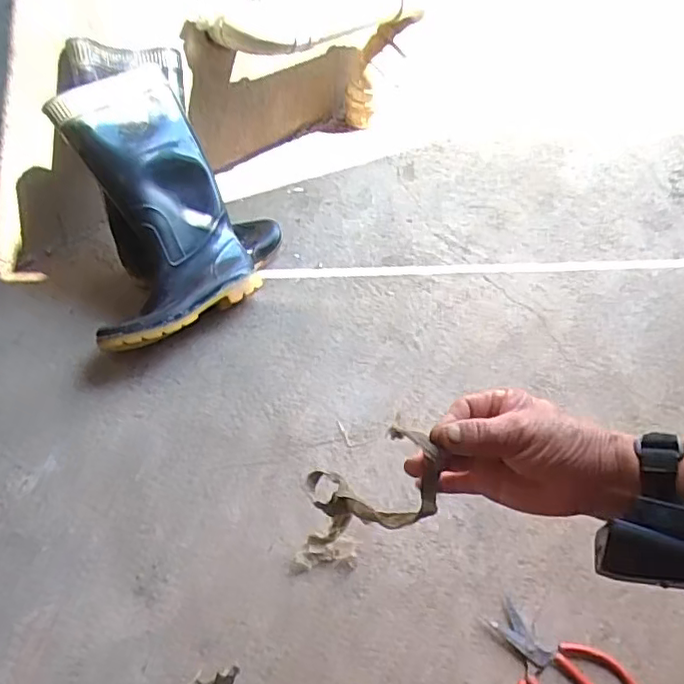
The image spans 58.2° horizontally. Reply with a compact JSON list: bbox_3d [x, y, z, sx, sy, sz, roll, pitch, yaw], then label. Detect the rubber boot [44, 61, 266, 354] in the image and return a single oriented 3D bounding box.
[{"bbox_3d":[-0.281,-0.194,0.895,0.229,0.137,0.363,-20,97,-11],"label":"rubber boot"}]

